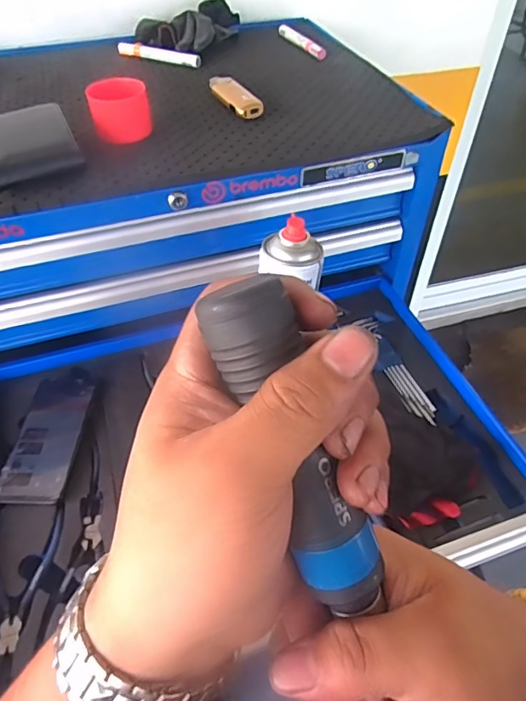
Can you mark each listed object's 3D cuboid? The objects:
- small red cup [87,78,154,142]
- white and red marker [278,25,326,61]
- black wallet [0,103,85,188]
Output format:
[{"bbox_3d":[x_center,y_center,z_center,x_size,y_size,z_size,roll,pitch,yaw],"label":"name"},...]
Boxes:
[{"bbox_3d":[-0.162,-0.274,0.549,0.063,0.050,0.053,-14,49,-12],"label":"small red cup"},{"bbox_3d":[0.060,-0.485,0.753,0.018,0.013,0.141,-18,50,-15],"label":"white and red marker"},{"bbox_3d":[-0.244,-0.217,0.500,0.089,0.029,0.100,-21,51,-18],"label":"black wallet"}]

